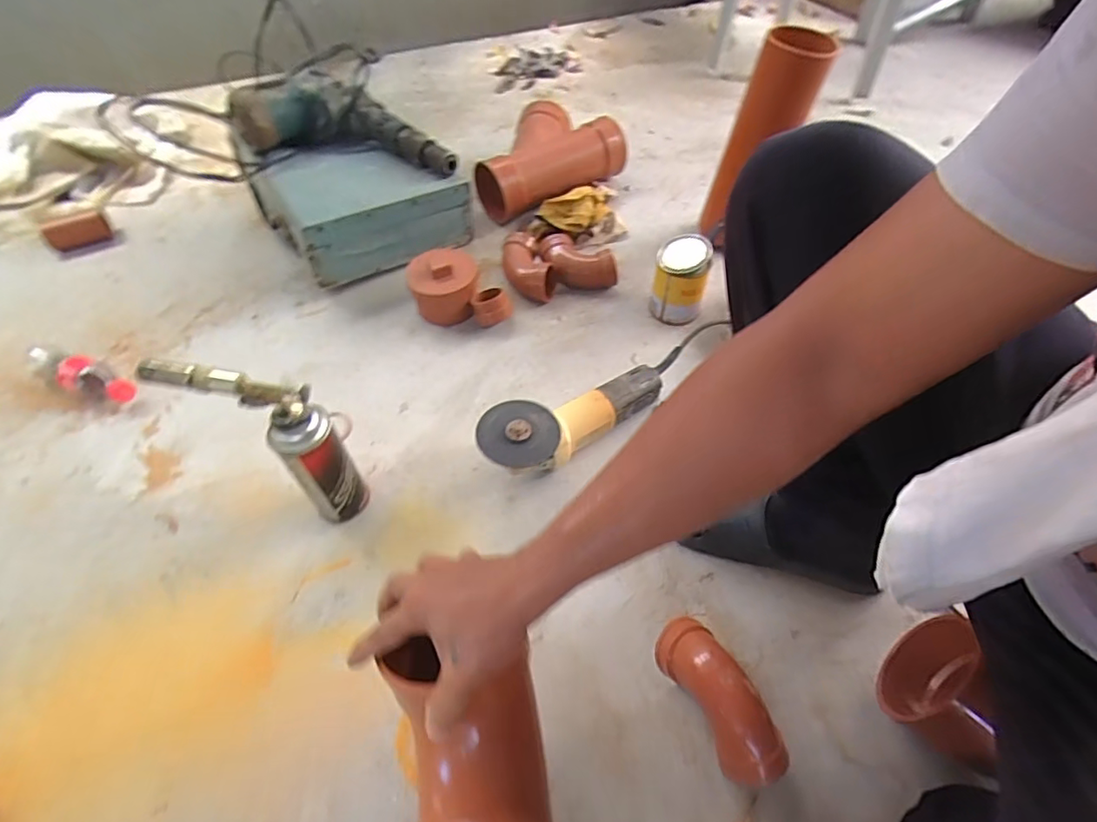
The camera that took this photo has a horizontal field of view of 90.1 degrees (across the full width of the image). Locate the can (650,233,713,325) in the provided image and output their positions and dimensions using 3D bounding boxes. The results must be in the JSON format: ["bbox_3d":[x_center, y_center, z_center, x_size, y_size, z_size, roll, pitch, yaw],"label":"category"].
[{"bbox_3d":[0.206,-0.204,0.860,0.077,0.129,0.074,0,53,0],"label":"can"}]

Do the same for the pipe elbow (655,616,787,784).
[{"bbox_3d":[0.167,0.282,0.540,0.068,0.060,0.147,-23,56,-16],"label":"pipe elbow"}]

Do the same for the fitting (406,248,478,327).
[{"bbox_3d":[-0.171,-0.212,0.903,0.108,0.089,0.114,-7,54,-4],"label":"fitting"}]

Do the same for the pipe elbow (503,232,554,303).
[{"bbox_3d":[-0.037,-0.244,0.940,0.070,0.064,0.120,-20,56,-14],"label":"pipe elbow"}]

